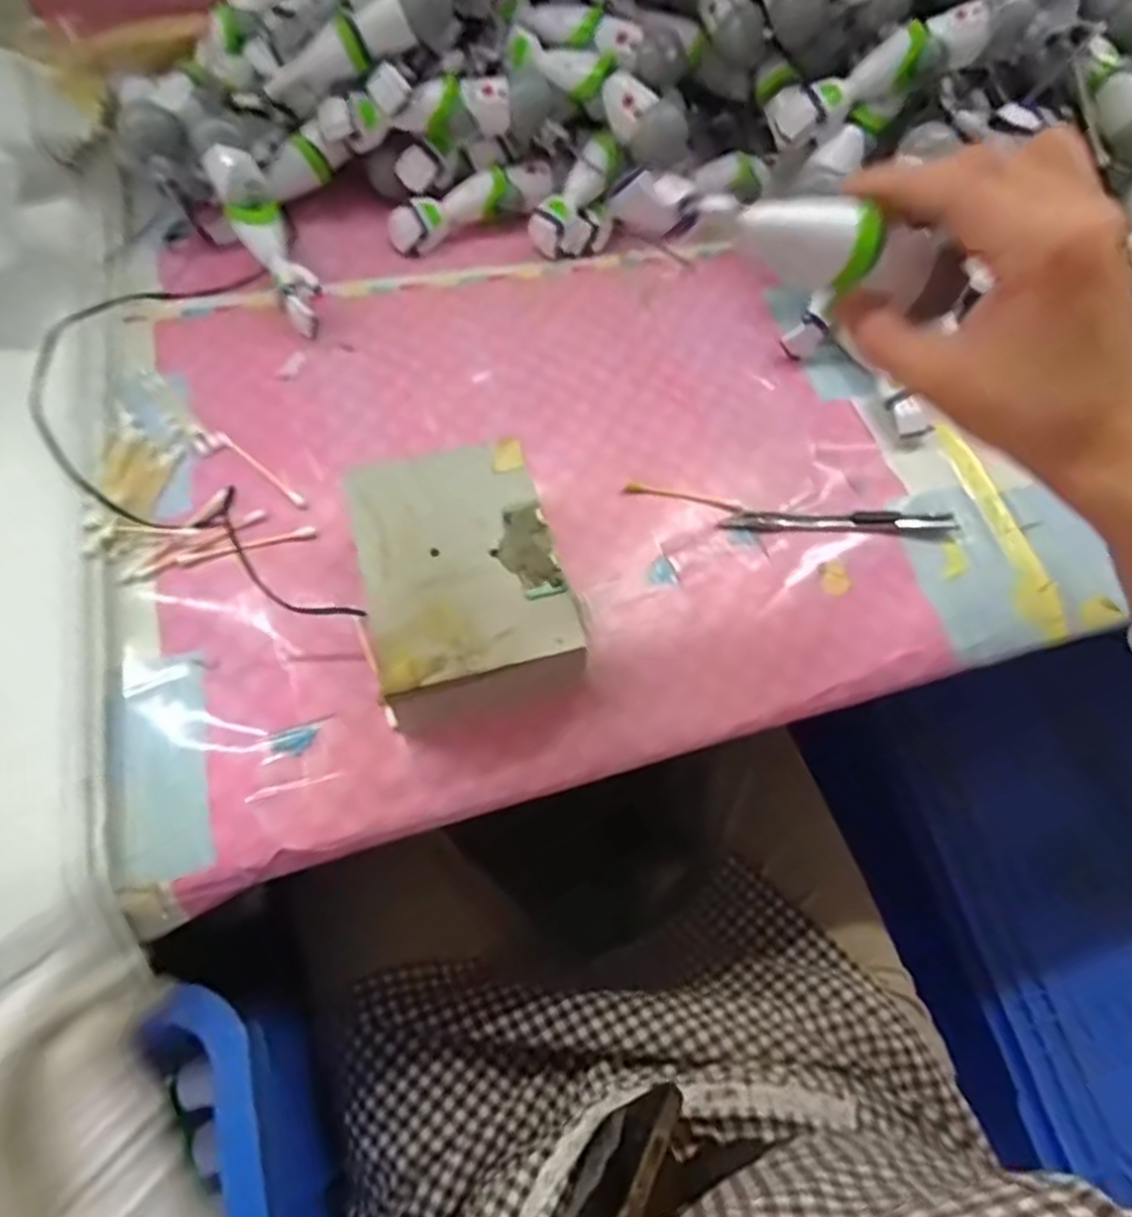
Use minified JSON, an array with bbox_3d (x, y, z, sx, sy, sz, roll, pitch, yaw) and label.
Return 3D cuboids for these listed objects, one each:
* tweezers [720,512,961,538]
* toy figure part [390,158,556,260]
[{"bbox_3d":[0.161,-0.052,0.428,0.136,0.007,0.015,2,64,-3],"label":"tweezers"},{"bbox_3d":[-0.064,-0.280,0.511,0.118,0.032,0.026,-26,68,-15],"label":"toy figure part"}]

